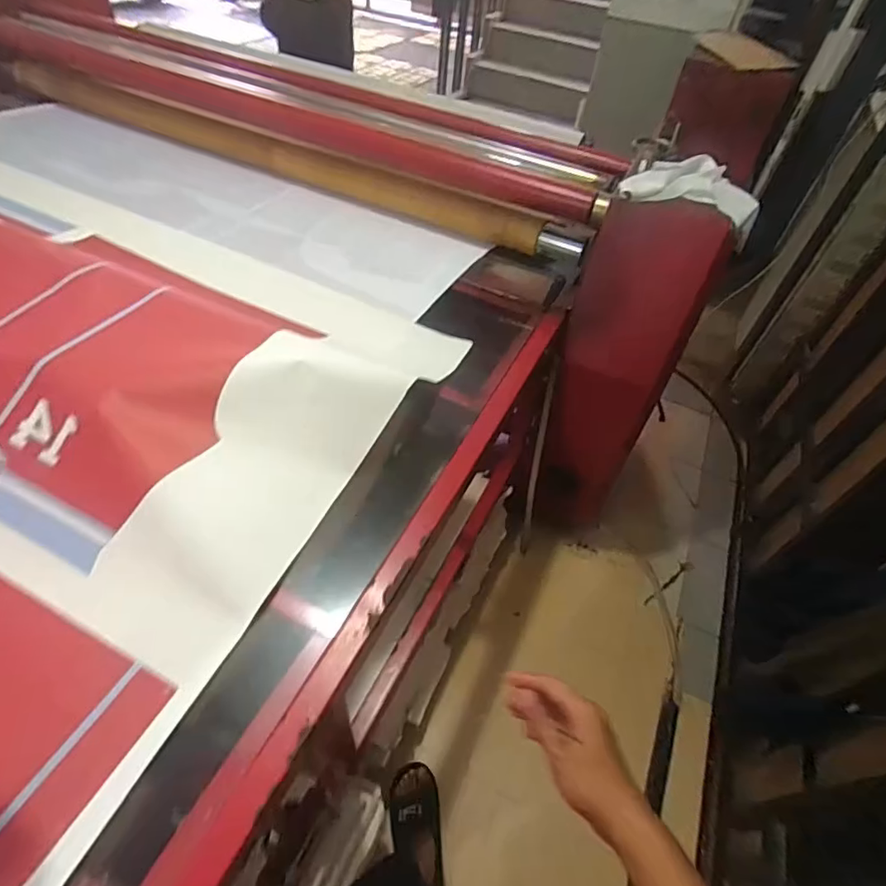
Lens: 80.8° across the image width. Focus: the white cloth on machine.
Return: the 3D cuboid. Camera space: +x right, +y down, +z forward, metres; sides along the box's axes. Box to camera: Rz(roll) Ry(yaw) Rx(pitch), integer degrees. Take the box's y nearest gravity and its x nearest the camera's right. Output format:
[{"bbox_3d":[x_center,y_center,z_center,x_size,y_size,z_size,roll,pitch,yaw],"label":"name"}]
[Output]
[{"bbox_3d":[0.531,-0.532,1.102,0.269,0.066,0.216,26,52,17],"label":"white cloth on machine"}]

